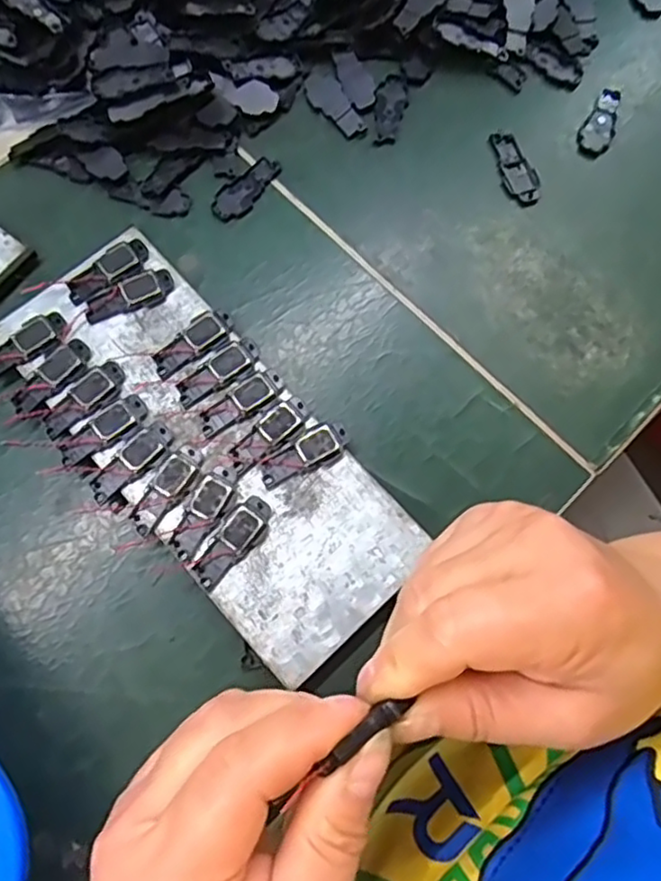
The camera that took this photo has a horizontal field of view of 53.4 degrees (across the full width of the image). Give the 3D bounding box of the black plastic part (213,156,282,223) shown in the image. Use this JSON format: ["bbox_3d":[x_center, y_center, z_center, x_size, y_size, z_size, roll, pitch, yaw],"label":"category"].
[{"bbox_3d":[-0.039,-0.119,0.311,0.039,0.004,0.017,-42,80,-12],"label":"black plastic part"}]

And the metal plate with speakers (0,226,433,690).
[{"bbox_3d":[-0.053,0.001,0.271,0.087,0.016,0.192,-42,80,-12],"label":"metal plate with speakers"}]

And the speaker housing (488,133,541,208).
[{"bbox_3d":[0.089,-0.132,0.318,0.017,0.005,0.040,-23,77,-8],"label":"speaker housing"}]

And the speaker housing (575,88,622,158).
[{"bbox_3d":[0.135,-0.158,0.327,0.017,0.004,0.039,31,76,6],"label":"speaker housing"}]

